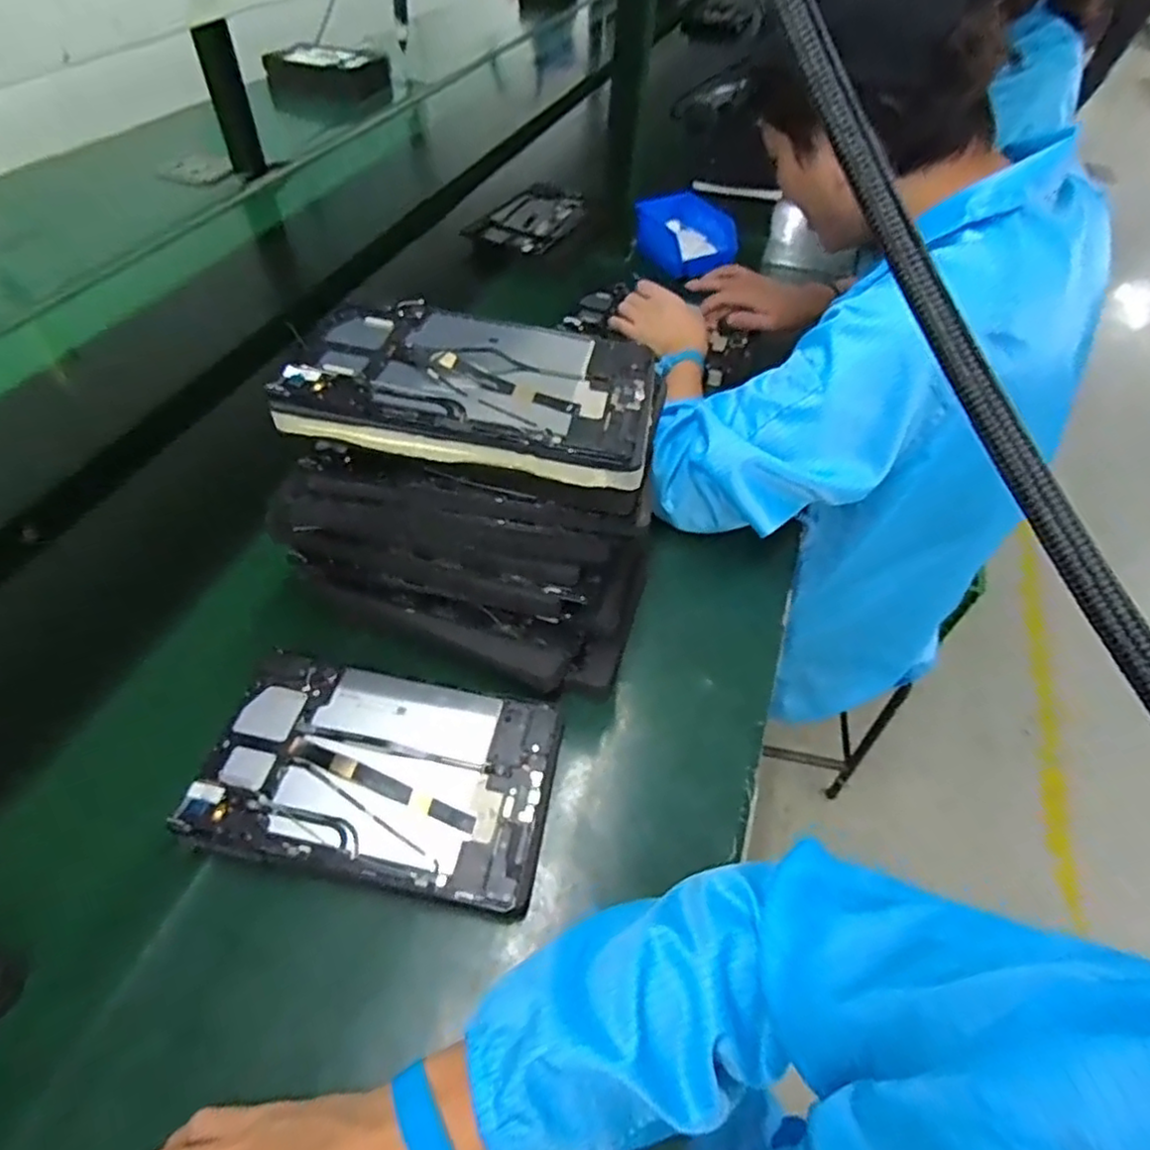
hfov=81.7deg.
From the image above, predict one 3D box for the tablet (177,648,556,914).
[{"bbox_3d":[-0.142,0.144,0.490,0.242,0.015,0.151,10,50,4],"label":"tablet"}]

